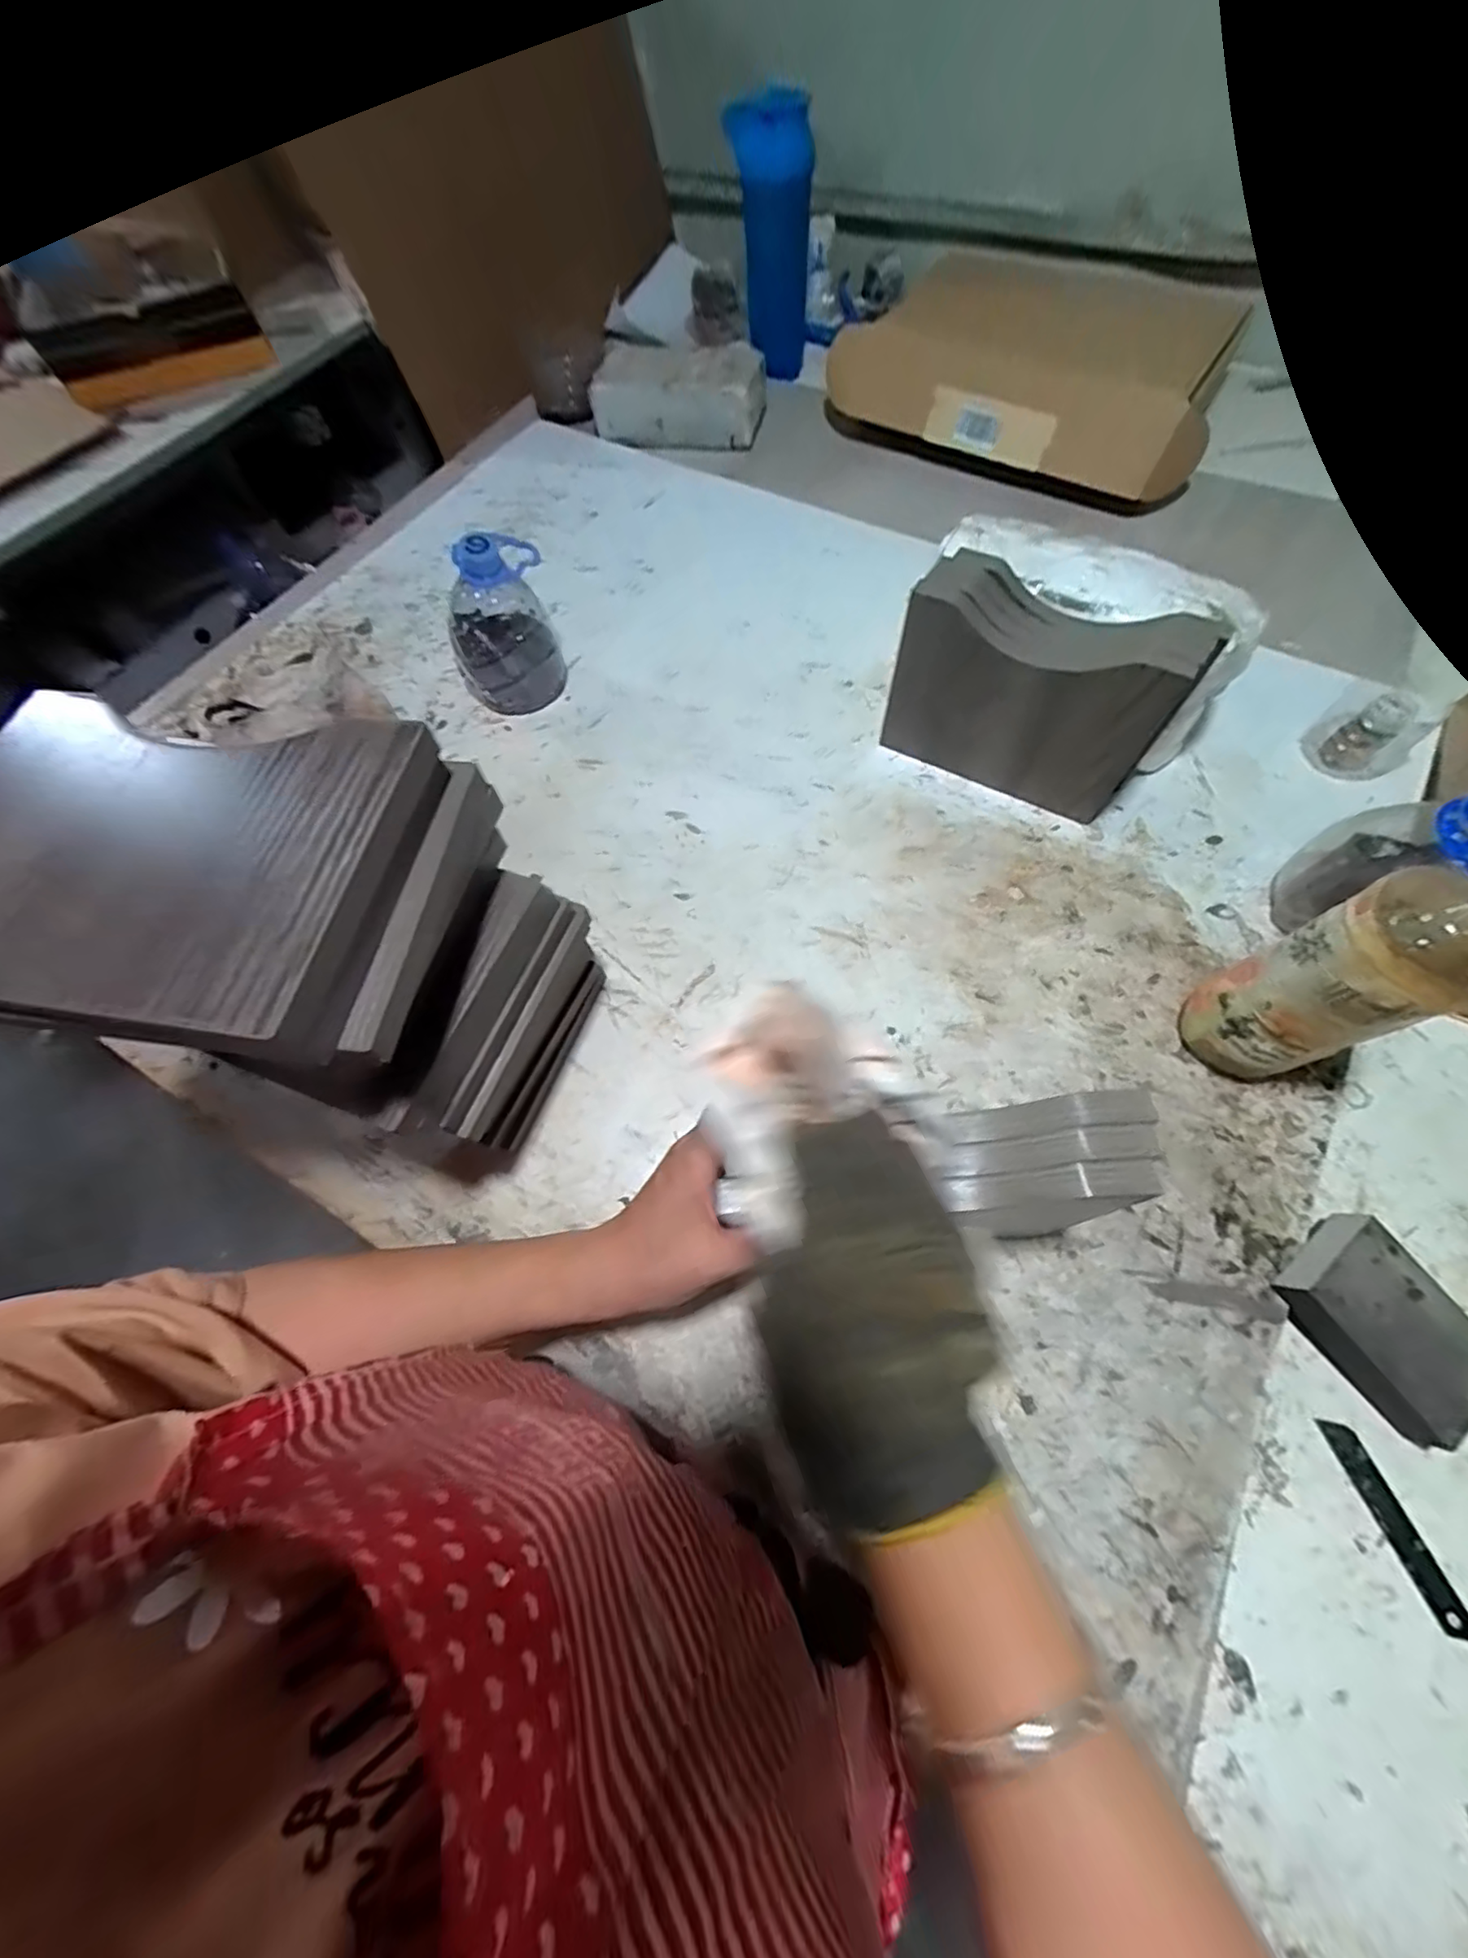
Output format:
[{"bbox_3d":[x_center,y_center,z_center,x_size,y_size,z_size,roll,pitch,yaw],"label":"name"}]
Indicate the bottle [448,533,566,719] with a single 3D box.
[{"bbox_3d":[-0.216,-0.326,0.558,0.096,0.137,0.088,-9,65,-2],"label":"bottle"}]

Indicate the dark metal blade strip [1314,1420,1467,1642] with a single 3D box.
[{"bbox_3d":[0.361,0.297,0.336,0.018,0.004,0.096,-17,66,-6],"label":"dark metal blade strip"}]

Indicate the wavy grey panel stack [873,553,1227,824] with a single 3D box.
[{"bbox_3d":[0.228,-0.221,0.484,0.192,0.149,0.063,27,69,14],"label":"wavy grey panel stack"}]

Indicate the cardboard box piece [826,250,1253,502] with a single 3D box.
[{"bbox_3d":[0.296,-0.628,0.656,0.388,0.161,0.086,22,69,12],"label":"cardboard box piece"}]

